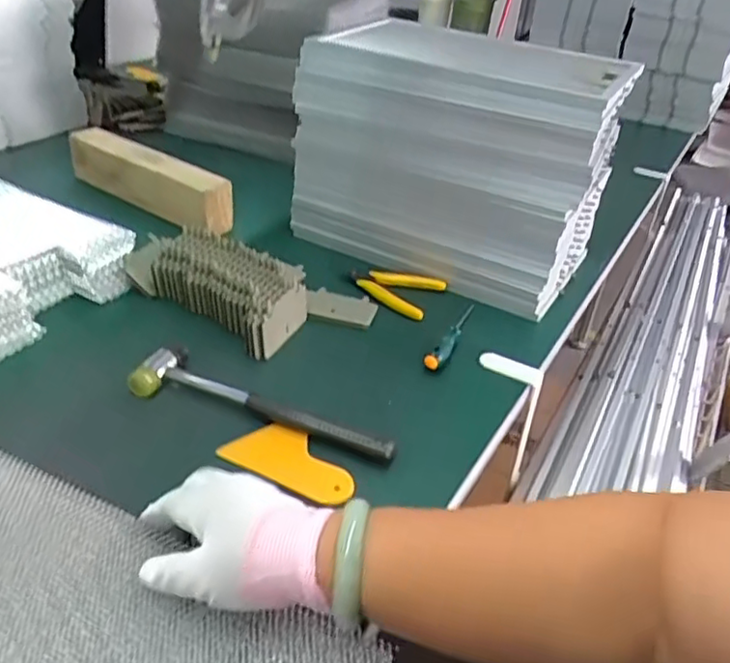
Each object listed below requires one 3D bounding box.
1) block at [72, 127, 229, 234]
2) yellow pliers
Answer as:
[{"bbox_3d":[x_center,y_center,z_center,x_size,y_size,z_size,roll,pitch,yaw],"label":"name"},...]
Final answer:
[{"bbox_3d":[-0.285,-0.202,0.865,0.275,0.067,0.048,25,39,27],"label":"block"},{"bbox_3d":[0.031,-0.048,0.731,0.101,0.018,0.073,20,37,21],"label":"yellow pliers"}]

